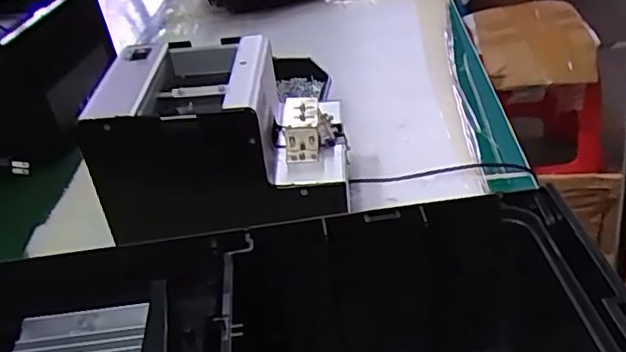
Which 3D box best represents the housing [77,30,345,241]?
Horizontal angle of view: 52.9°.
[{"bbox_3d":[-0.071,-0.023,0.496,0.186,0.128,0.133,-10,33,0],"label":"housing"}]

